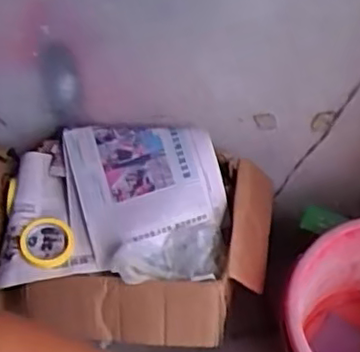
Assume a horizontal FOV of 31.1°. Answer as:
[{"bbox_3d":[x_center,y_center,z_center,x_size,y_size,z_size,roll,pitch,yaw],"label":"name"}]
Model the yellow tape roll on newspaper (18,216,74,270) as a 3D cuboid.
[{"bbox_3d":[-0.251,0.124,1.220,0.100,0.012,0.108,-3,53,4],"label":"yellow tape roll on newspaper"}]

